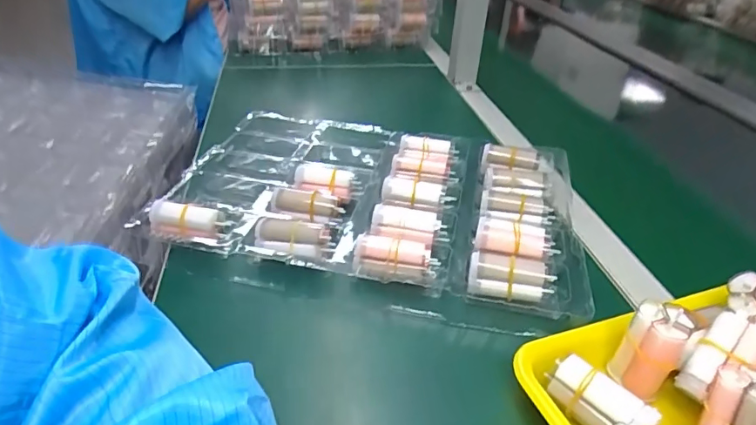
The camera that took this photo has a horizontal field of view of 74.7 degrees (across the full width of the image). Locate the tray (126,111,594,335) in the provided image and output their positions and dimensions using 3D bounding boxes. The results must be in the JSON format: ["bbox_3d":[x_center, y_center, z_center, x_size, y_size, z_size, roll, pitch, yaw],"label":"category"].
[{"bbox_3d":[0.001,-0.021,0.529,0.409,0.038,0.288,11,35,10],"label":"tray"}]

